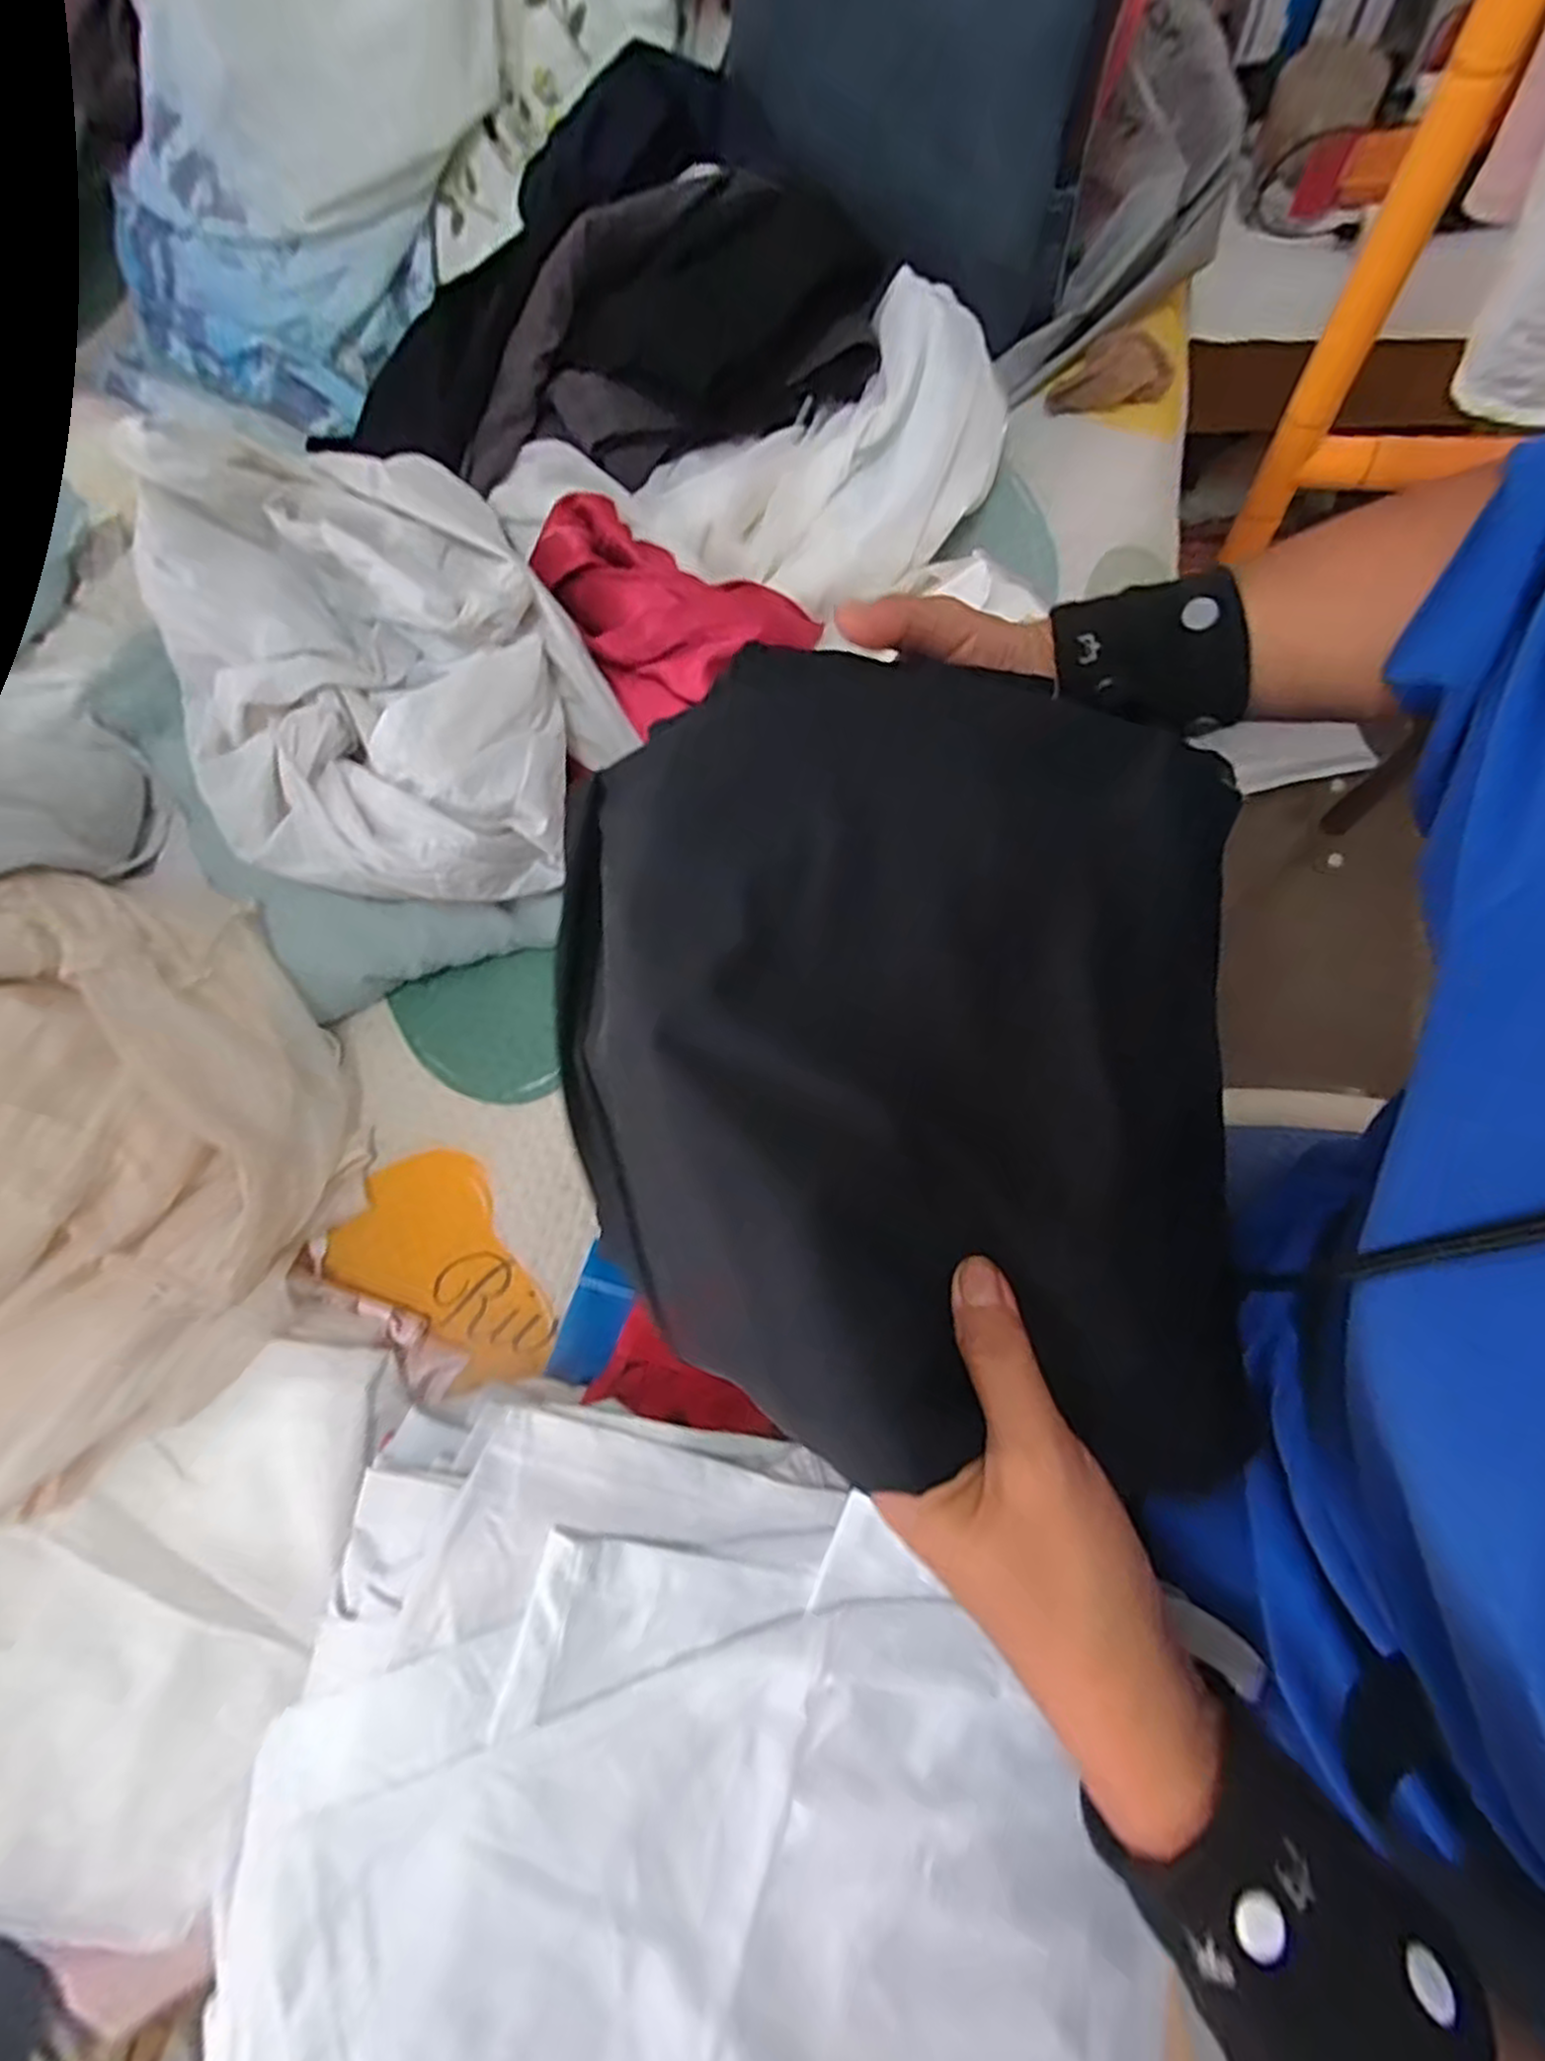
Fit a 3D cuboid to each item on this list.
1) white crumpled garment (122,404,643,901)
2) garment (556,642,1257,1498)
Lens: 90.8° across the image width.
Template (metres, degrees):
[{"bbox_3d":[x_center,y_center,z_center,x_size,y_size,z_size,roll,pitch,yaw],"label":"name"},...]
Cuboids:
[{"bbox_3d":[-0.219,-0.202,0.424,0.257,0.122,0.242,-32,73,-1],"label":"white crumpled garment"},{"bbox_3d":[0.035,0.003,0.254,0.221,0.072,0.233,5,75,2],"label":"garment"}]

